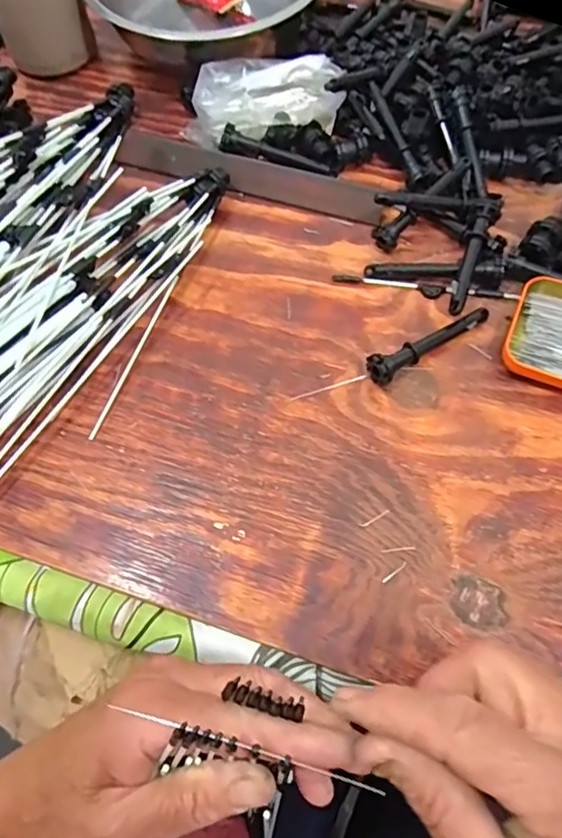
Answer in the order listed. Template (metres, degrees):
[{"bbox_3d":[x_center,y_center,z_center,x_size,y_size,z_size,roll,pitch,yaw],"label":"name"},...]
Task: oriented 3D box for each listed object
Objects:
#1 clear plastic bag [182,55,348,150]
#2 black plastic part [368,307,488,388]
[{"bbox_3d":[-0.015,-0.257,0.461,0.124,0.034,0.063,-1,63,3],"label":"clear plastic bag"},{"bbox_3d":[0.099,-0.054,0.383,0.096,0.020,0.018,-34,66,-13],"label":"black plastic part"}]

